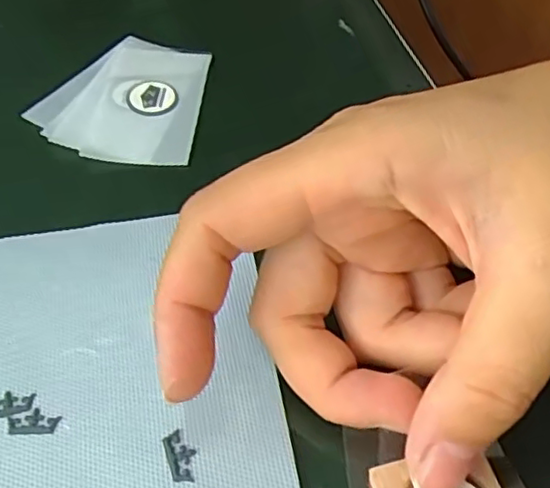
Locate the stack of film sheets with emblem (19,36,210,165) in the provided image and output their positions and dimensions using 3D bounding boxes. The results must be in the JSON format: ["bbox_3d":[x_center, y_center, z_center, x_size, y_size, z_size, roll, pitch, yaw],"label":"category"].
[{"bbox_3d":[-0.063,-0.062,0.268,0.066,0.004,0.077,4,50,3],"label":"stack of film sheets with emblem"}]

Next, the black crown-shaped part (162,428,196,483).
[{"bbox_3d":[-0.024,0.053,0.164,0.007,0.004,0.013,-17,50,-14],"label":"black crown-shaped part"}]

